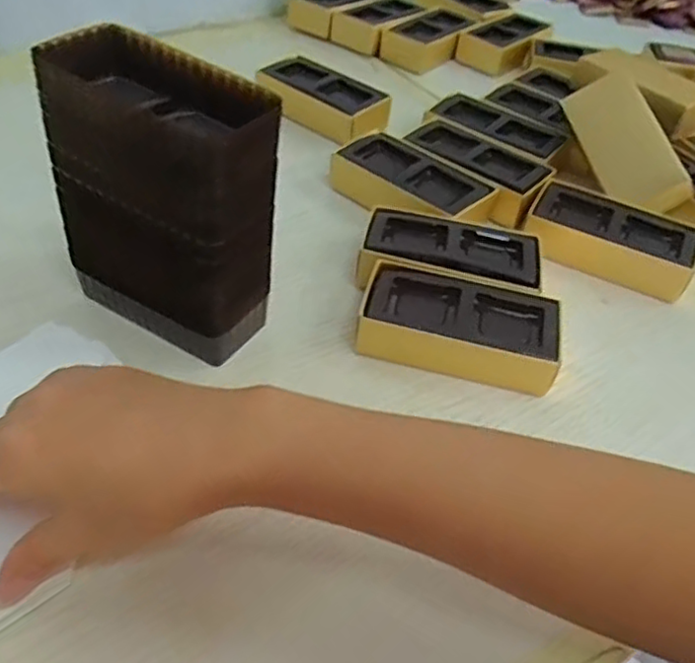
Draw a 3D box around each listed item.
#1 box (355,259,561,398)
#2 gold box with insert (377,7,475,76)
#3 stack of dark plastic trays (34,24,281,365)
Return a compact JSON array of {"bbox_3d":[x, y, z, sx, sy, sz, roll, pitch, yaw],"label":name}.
[{"bbox_3d":[0.065,-0.001,0.396,0.112,0.034,0.064,14,45,6],"label":"box"},{"bbox_3d":[0.091,-0.317,0.717,0.055,0.034,0.121,31,49,22],"label":"gold box with insert"},{"bbox_3d":[-0.097,-0.068,0.360,0.112,0.151,0.061,25,47,16],"label":"stack of dark plastic trays"}]

